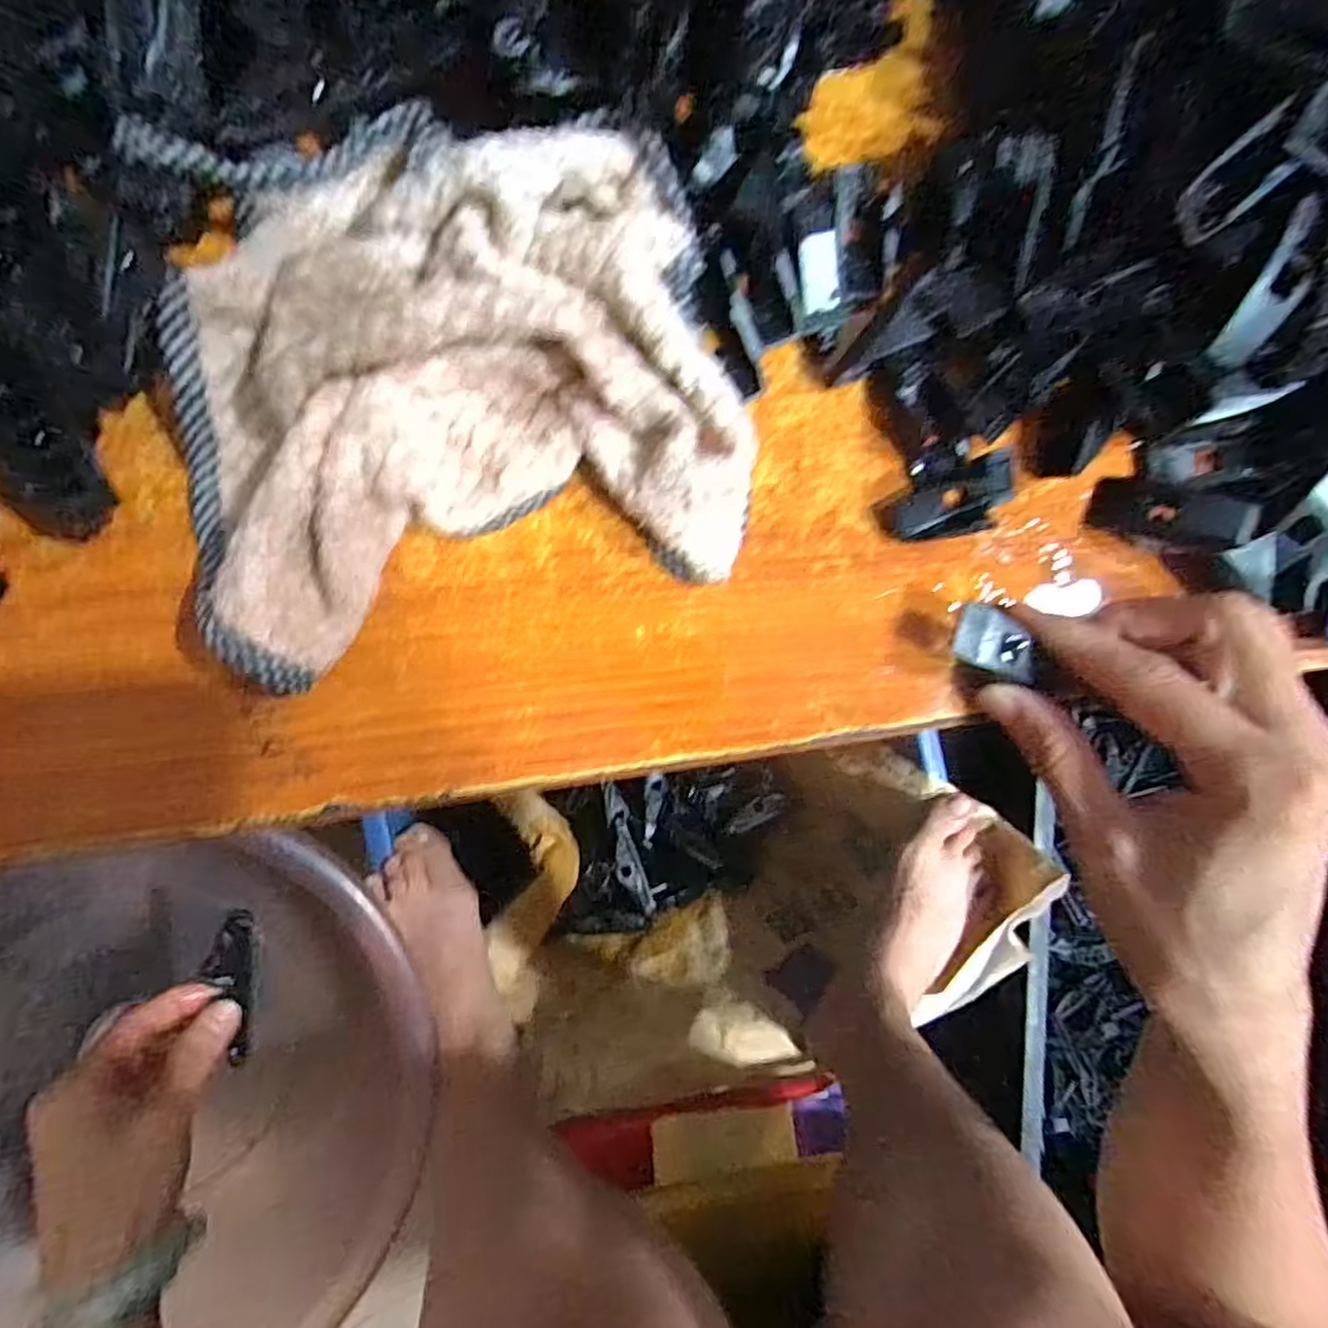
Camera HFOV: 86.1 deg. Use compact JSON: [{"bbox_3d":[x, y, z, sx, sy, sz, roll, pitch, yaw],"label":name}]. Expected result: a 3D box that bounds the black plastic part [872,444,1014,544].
[{"bbox_3d":[0.090,-0.050,0.224,0.043,0.010,0.020,-22,91,-7],"label":"black plastic part"}]

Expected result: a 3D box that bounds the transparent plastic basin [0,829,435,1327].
[{"bbox_3d":[-0.336,0.280,0.418,0.362,0.180,0.322,-7,83,-29],"label":"transparent plastic basin"}]

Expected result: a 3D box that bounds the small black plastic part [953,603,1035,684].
[{"bbox_3d":[0.101,-0.006,0.214,0.025,0.004,0.017,21,86,-6],"label":"small black plastic part"}]

